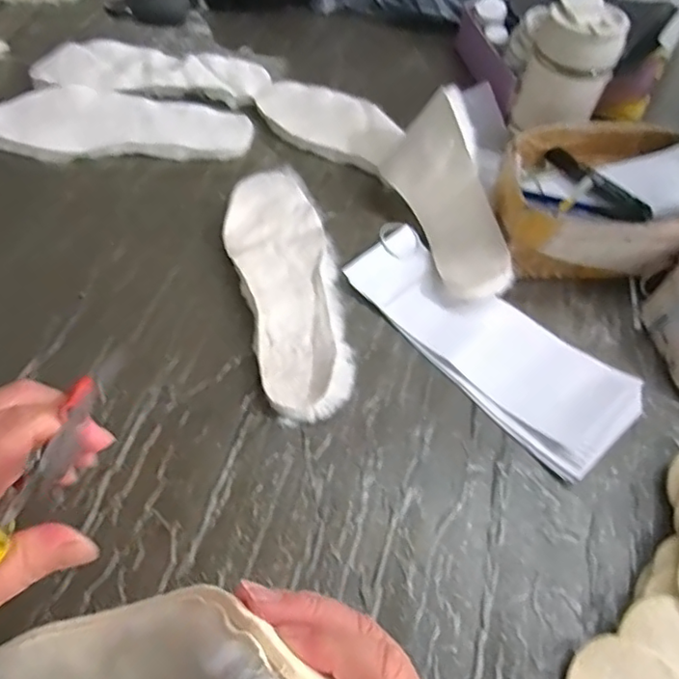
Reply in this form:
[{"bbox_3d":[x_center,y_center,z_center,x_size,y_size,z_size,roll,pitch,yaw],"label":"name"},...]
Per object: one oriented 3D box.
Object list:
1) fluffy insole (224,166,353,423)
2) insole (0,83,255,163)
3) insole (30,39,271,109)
[{"bbox_3d":[-0.047,-0.058,0.536,0.087,0.022,0.279,-10,56,-11],"label":"fluffy insole"},{"bbox_3d":[-0.235,-0.236,0.642,0.270,0.021,0.095,-2,55,-6],"label":"insole"},{"bbox_3d":[-0.219,-0.318,0.702,0.258,0.018,0.102,1,55,-4],"label":"insole"}]

